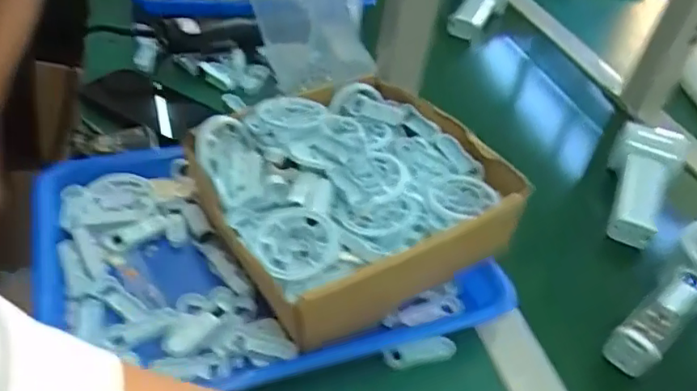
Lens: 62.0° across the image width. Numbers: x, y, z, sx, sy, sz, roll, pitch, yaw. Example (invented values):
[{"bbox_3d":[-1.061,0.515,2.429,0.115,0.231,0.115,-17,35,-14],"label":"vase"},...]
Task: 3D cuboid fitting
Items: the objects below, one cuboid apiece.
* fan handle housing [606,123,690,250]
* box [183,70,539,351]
[{"bbox_3d":[0.288,-0.013,0.571,0.059,0.047,0.129,19,65,13],"label":"fan handle housing"},{"bbox_3d":[0.002,-0.001,0.461,0.220,0.082,0.203,-18,47,-26],"label":"box"}]

